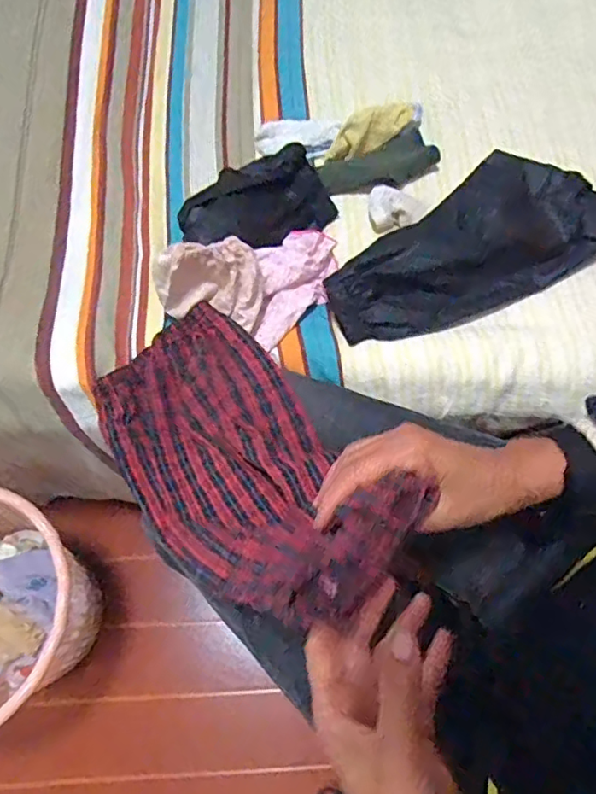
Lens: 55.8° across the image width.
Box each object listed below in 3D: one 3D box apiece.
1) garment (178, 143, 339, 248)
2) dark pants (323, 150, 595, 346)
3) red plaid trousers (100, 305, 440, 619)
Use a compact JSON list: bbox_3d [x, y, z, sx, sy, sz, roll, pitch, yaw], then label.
[{"bbox_3d":[-0.053,-0.214,0.607,0.169,0.065,0.122,-34,72,-13],"label":"garment"},{"bbox_3d":[0.194,-0.164,0.589,0.354,0.044,0.137,-27,70,-11],"label":"dark pants"},{"bbox_3d":[-0.049,0.044,0.435,0.154,0.079,0.331,-37,39,-14],"label":"red plaid trousers"}]

